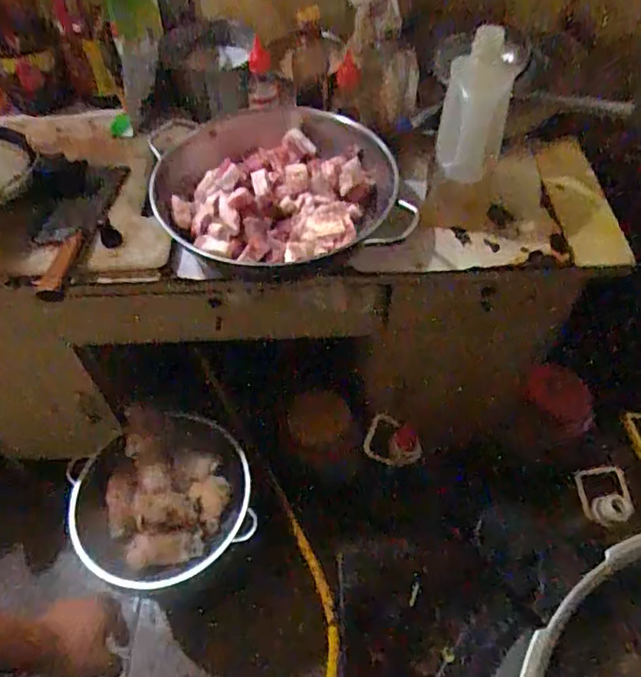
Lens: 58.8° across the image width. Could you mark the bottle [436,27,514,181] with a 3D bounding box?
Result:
[{"bbox_3d":[0.201,-0.295,0.738,0.087,0.177,0.059,12,56,9],"label":"bottle"}]

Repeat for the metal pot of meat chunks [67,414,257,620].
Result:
[{"bbox_3d":[-0.279,0.289,1.001,0.305,0.106,0.280,0,55,1],"label":"metal pot of meat chunks"}]

